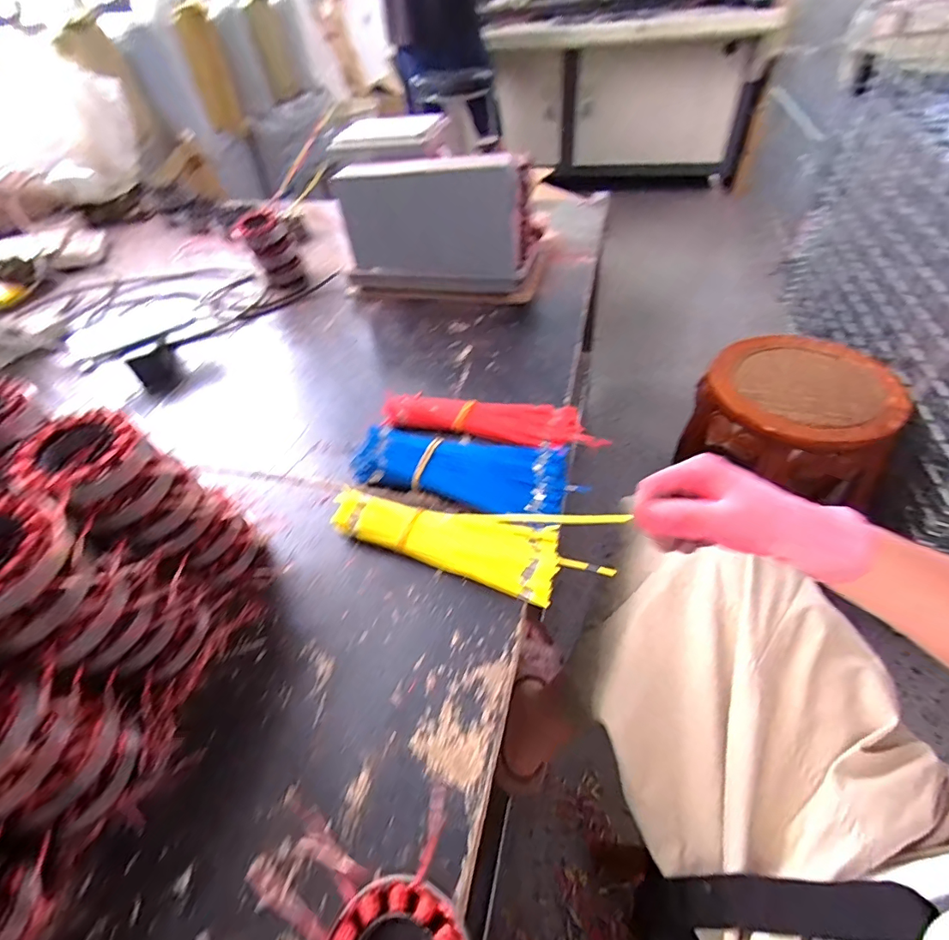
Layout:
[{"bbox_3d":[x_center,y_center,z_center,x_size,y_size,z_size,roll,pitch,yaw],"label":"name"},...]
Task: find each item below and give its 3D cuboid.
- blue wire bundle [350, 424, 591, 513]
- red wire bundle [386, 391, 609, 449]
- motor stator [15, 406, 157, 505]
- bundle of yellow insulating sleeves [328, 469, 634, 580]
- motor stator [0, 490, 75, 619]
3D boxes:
[{"bbox_3d":[-0.012,-0.001,0.549,0.259,0.039,0.099,12,52,16],"label":"blue wire bundle"},{"bbox_3d":[0.019,-0.068,0.616,0.283,0.025,0.073,13,52,17],"label":"red wire bundle"},{"bbox_3d":[-0.302,-0.006,0.377,0.097,0.033,0.078,22,53,24],"label":"motor stator"},{"bbox_3d":[-0.012,0.069,0.489,0.275,0.029,0.075,15,52,18],"label":"bundle of yellow insulating sleeves"},{"bbox_3d":[-0.323,0.060,0.323,0.097,0.033,0.087,9,49,14],"label":"motor stator"}]

